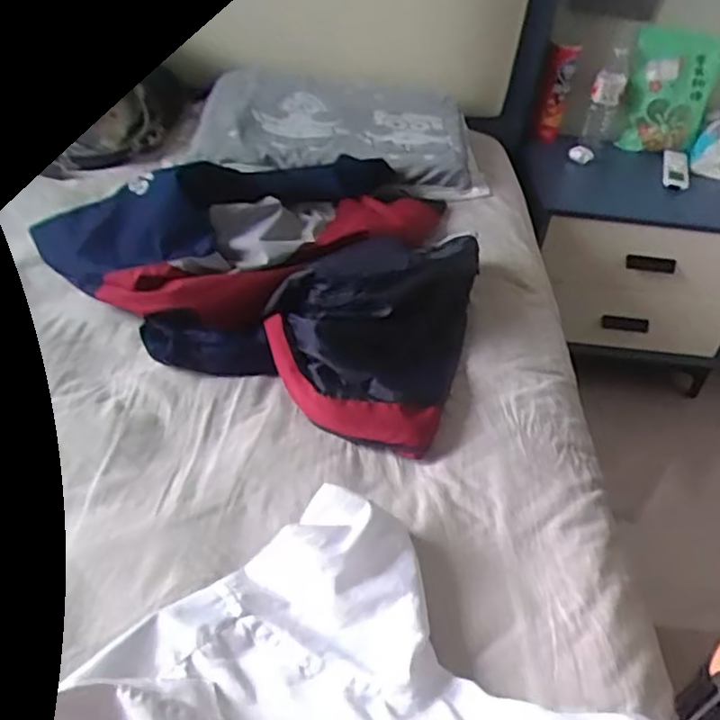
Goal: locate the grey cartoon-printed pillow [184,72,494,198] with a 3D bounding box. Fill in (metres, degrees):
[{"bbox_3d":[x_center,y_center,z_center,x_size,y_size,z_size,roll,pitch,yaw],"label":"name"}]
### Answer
[{"bbox_3d":[-0.035,-0.430,1.311,0.516,0.094,0.291,6,38,-2],"label":"grey cartoon-printed pillow"}]

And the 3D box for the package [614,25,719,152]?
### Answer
[{"bbox_3d":[0.672,-0.577,1.532,0.253,0.241,0.058,1,25,-18],"label":"package"}]

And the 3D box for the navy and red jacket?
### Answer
[{"bbox_3d":[-0.066,-0.178,0.999,0.502,0.139,0.590,17,39,12],"label":"navy and red jacket"}]

